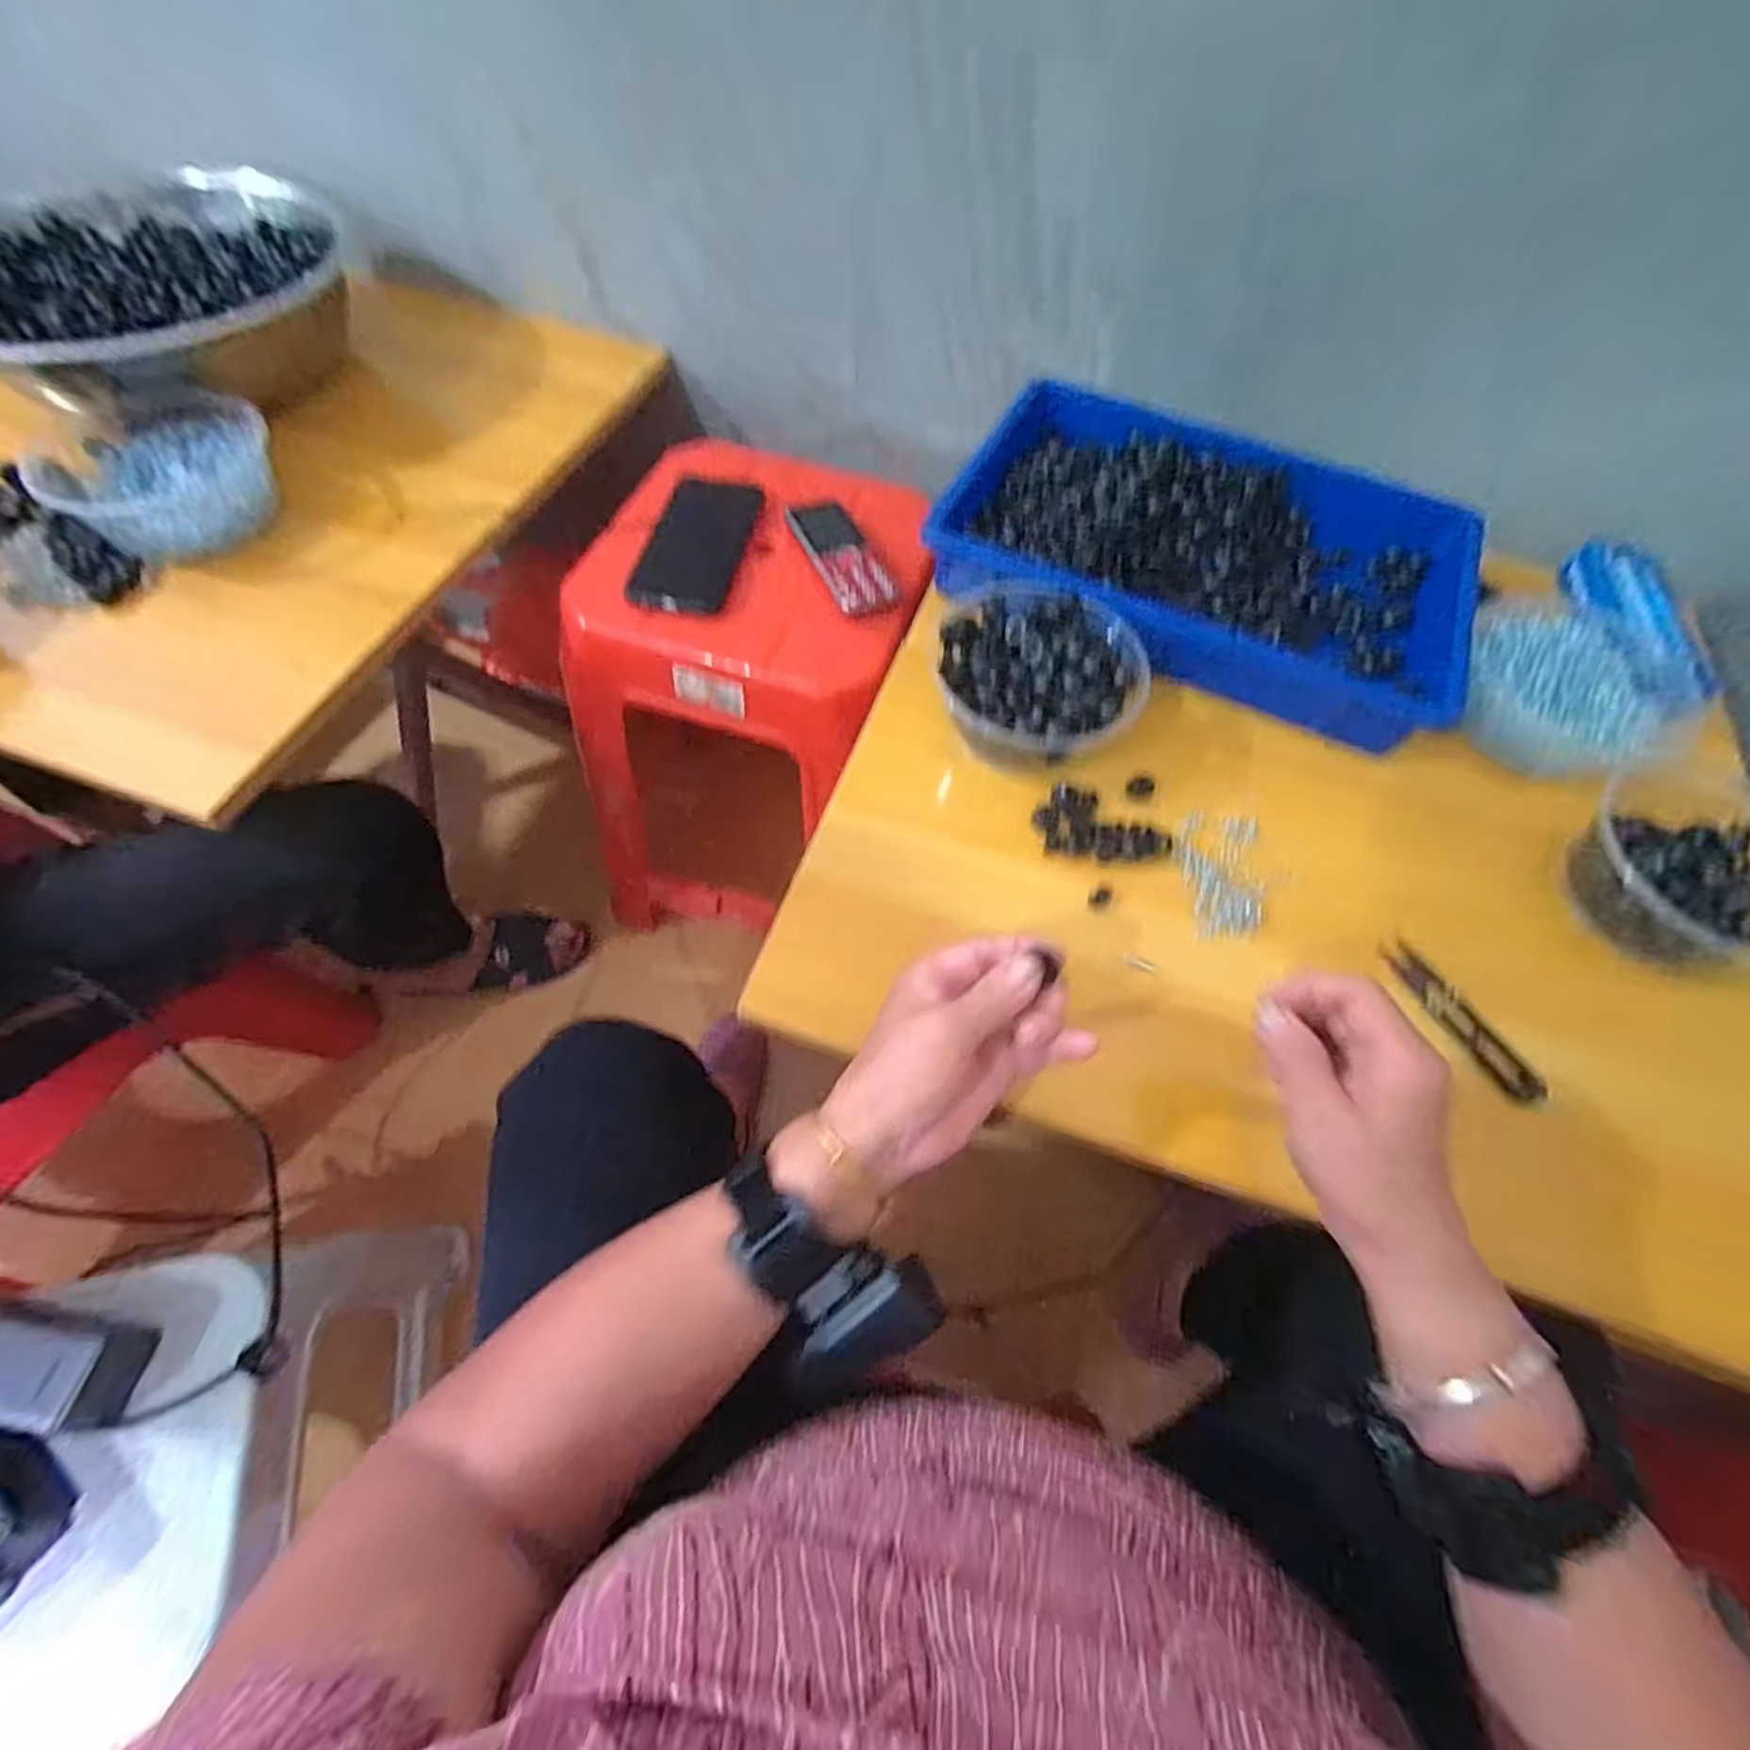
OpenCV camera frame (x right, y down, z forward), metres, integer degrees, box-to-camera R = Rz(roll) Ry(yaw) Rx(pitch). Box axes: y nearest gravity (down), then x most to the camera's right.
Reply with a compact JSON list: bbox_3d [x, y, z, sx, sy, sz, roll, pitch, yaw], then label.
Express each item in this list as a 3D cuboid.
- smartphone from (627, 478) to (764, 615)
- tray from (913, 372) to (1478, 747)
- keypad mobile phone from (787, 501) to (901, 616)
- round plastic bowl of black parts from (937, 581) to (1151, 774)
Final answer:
[{"bbox_3d":[-0.142,-0.272,0.609,0.075,0.012,0.147,12,60,3],"label":"smartphone"},{"bbox_3d":[0.238,-0.236,0.556,0.365,0.053,0.259,21,61,8],"label":"tray"},{"bbox_3d":[-0.028,-0.264,0.614,0.050,0.011,0.128,-21,64,-15],"label":"keypad mobile phone"},{"bbox_3d":[0.098,-0.127,0.481,0.120,0.065,0.131,2,60,-3],"label":"round plastic bowl of black parts"}]

